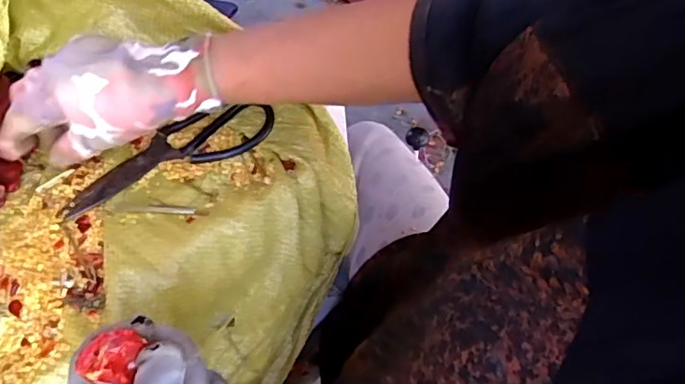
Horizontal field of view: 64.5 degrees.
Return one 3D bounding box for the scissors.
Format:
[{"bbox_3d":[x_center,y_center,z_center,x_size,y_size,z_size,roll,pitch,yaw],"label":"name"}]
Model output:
[{"bbox_3d":[-0.147,-0.033,0.465,0.188,0.015,0.063,-26,53,-17],"label":"scissors"}]

